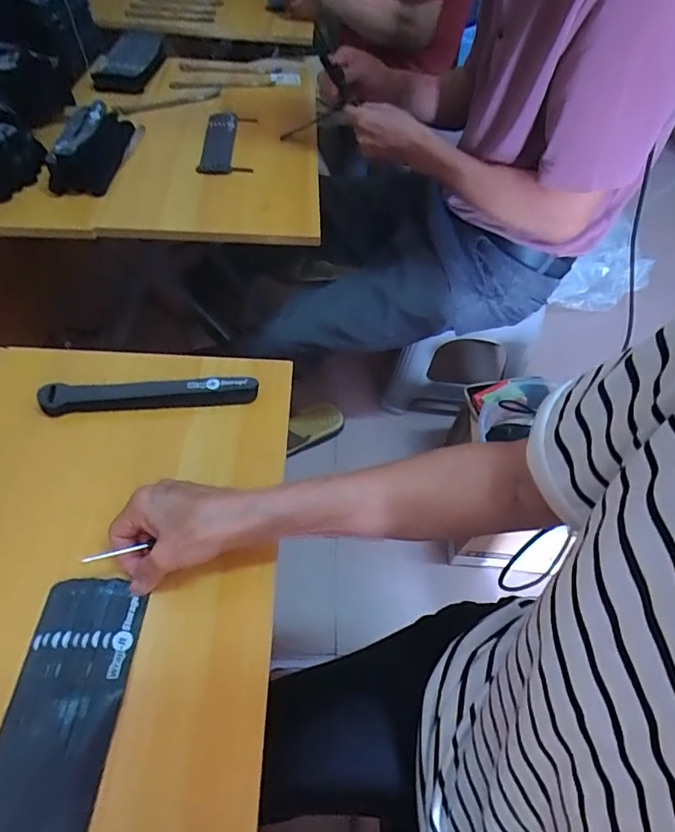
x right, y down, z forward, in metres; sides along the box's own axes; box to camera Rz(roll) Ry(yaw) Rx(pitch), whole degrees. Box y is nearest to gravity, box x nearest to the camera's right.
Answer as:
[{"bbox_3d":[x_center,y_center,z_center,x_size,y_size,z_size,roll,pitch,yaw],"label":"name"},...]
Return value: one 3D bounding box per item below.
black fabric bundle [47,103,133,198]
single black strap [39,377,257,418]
[{"bbox_3d":[-0.356,-0.400,0.727,0.076,0.048,0.201,1,52,-4],"label":"black fabric bundle"},{"bbox_3d":[-0.179,-0.020,0.482,0.197,0.020,0.026,-2,53,-6],"label":"single black strap"}]

